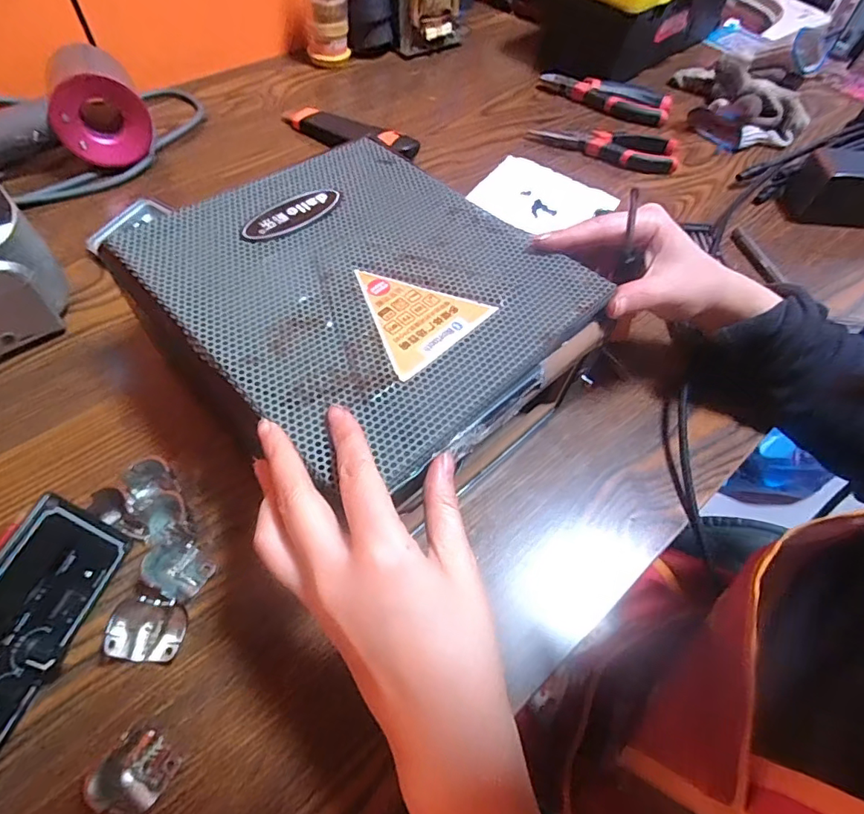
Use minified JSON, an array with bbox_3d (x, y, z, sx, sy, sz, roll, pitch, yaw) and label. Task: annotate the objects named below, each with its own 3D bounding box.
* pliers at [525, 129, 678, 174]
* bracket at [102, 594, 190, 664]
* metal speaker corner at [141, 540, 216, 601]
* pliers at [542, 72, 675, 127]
[{"bbox_3d":[0.189,-0.292,0.557,0.159,0.020,0.051,15,57,6],"label":"pliers"},{"bbox_3d":[-0.150,0.117,0.264,0.036,0.023,0.028,4,57,-2],"label":"bracket"},{"bbox_3d":[-0.143,0.090,0.282,0.028,0.022,0.028,2,57,-3],"label":"metal speaker corner"},{"bbox_3d":[0.211,-0.379,0.610,0.155,0.021,0.066,23,58,11],"label":"pliers"}]

